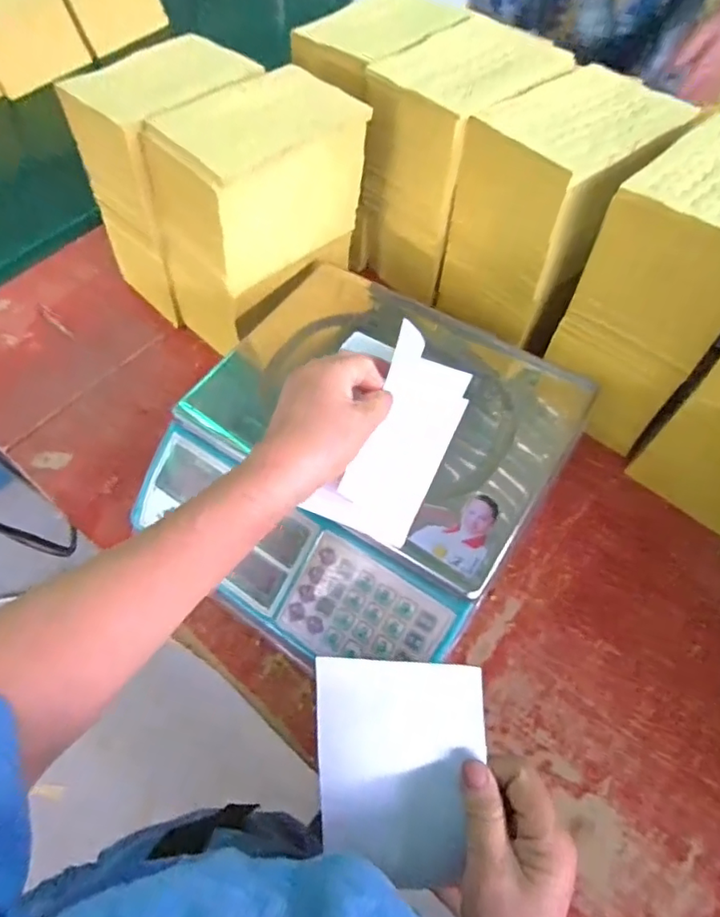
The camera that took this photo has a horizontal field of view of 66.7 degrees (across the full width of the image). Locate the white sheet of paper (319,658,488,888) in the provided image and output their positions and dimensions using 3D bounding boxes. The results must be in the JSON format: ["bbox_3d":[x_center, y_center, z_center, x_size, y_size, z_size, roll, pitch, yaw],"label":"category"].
[{"bbox_3d":[0.026,0.199,0.352,0.107,0.006,0.132,-3,83,13],"label":"white sheet of paper"}]

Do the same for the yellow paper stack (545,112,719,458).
[{"bbox_3d":[0.287,-0.160,0.502,0.119,0.216,0.174,39,68,21],"label":"yellow paper stack"}]

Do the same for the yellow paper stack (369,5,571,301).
[{"bbox_3d":[0.100,-0.317,0.597,0.130,0.209,0.181,39,68,21],"label":"yellow paper stack"}]

